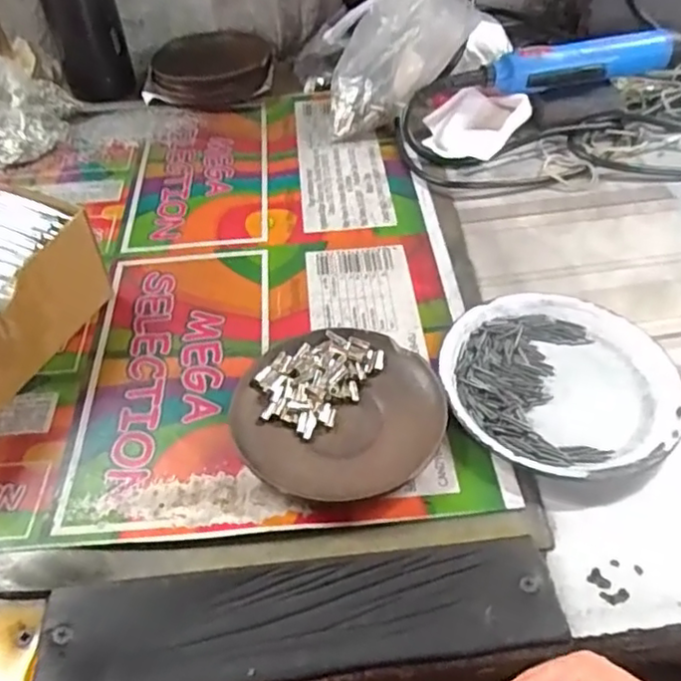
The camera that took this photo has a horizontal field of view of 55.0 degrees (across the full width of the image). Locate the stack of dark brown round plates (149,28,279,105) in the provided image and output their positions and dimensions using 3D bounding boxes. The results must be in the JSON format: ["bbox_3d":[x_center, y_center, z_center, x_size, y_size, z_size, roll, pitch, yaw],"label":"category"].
[{"bbox_3d":[-0.127,-0.274,0.651,0.117,0.034,0.105,0,46,3],"label":"stack of dark brown round plates"}]

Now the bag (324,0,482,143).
[{"bbox_3d":[0.052,-0.253,0.561,0.119,0.132,0.094,4,47,6],"label":"bag"}]

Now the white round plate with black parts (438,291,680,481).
[{"bbox_3d":[0.126,0.024,0.379,0.130,0.016,0.129,-1,46,1],"label":"white round plate with black parts"}]

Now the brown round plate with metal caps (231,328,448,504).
[{"bbox_3d":[-0.001,0.039,0.366,0.111,0.015,0.106,-1,46,1],"label":"brown round plate with metal caps"}]

